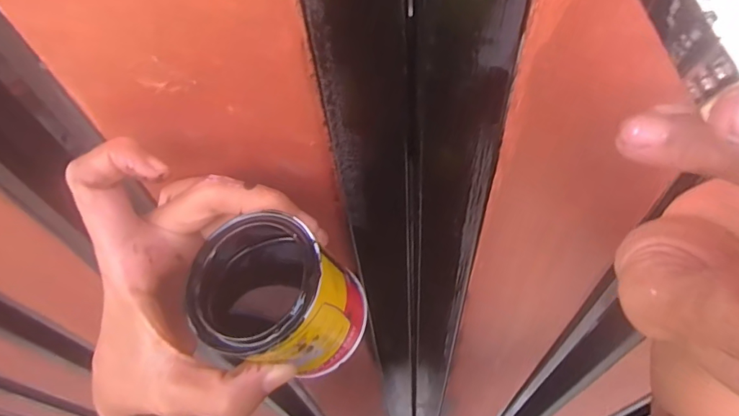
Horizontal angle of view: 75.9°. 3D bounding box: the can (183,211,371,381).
[{"bbox_3d":[-0.039,0.039,0.194,0.063,0.049,0.049,22,61,18],"label":"can"}]

